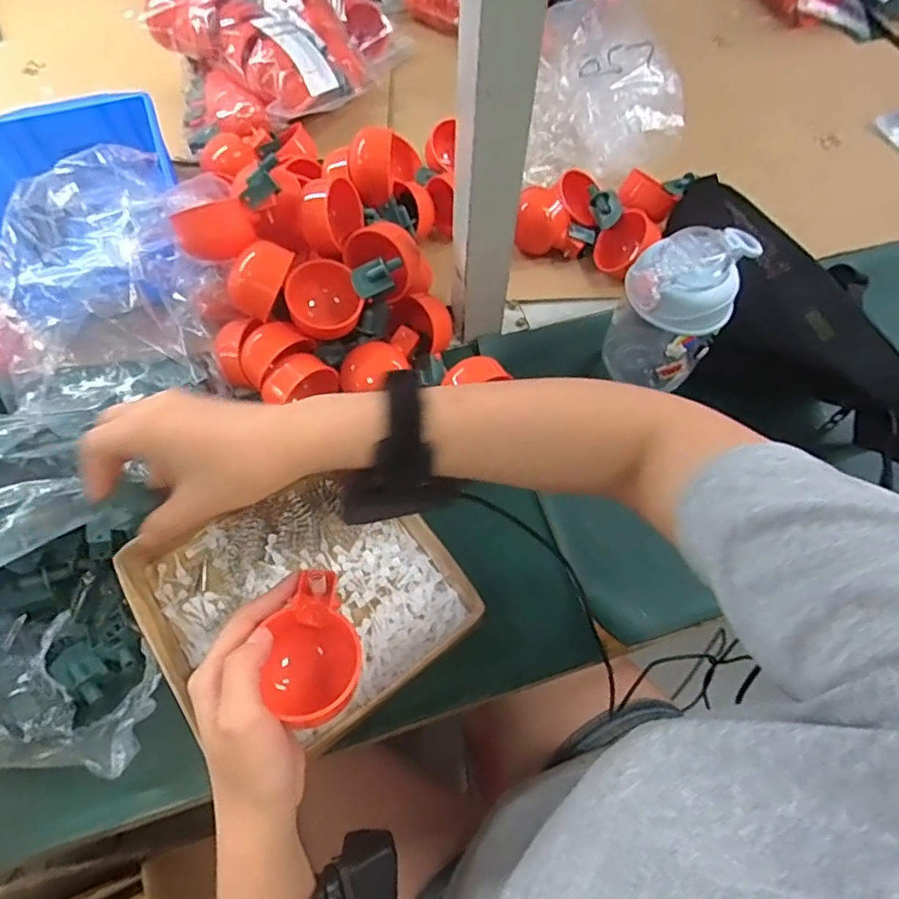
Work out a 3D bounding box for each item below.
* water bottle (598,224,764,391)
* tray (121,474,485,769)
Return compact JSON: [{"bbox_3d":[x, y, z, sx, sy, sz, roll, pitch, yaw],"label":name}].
[{"bbox_3d":[0.183,-0.111,0.491,0.082,0.141,0.084,26,62,12],"label":"water bottle"},{"bbox_3d":[-0.102,0.102,0.413,0.191,0.040,0.186,-31,66,-18],"label":"tray"}]

